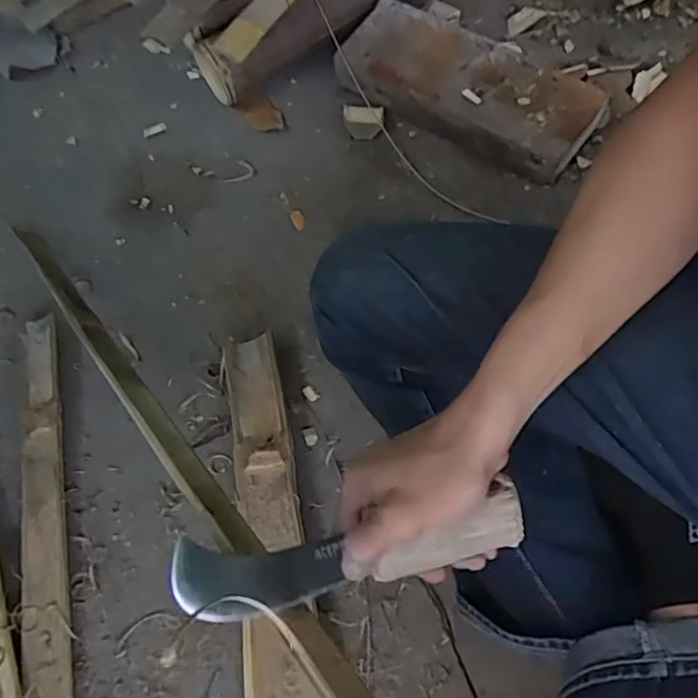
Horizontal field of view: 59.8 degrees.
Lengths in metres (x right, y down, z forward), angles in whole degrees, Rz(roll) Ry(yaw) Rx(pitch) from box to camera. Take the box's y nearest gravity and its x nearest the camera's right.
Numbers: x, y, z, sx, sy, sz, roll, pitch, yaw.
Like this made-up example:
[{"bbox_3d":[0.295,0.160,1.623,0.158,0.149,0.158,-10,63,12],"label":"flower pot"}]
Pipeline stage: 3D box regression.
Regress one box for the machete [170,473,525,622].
[{"bbox_3d":[-0.001,0.128,0.382,0.222,0.025,0.050,-13,63,3],"label":"machete"}]

